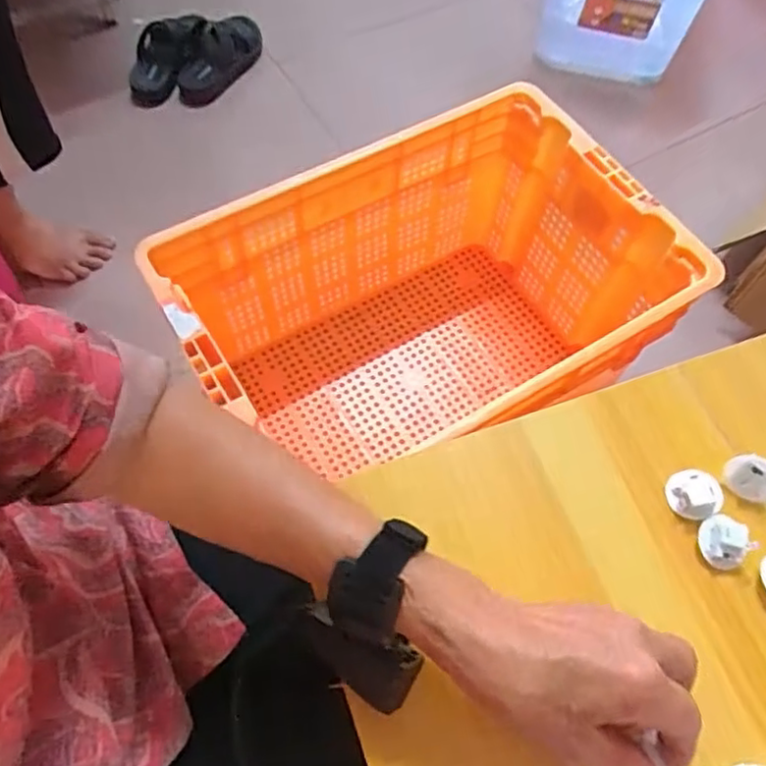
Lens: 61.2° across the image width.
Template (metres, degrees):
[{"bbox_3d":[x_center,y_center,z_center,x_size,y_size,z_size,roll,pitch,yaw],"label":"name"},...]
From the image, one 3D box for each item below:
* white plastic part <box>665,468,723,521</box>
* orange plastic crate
[{"bbox_3d":[0.202,0.071,0.419,0.030,0.016,0.032,1,63,-2],"label":"white plastic part"},{"bbox_3d":[0.047,-0.072,0.890,0.562,0.323,0.378,-26,67,-14],"label":"orange plastic crate"}]

